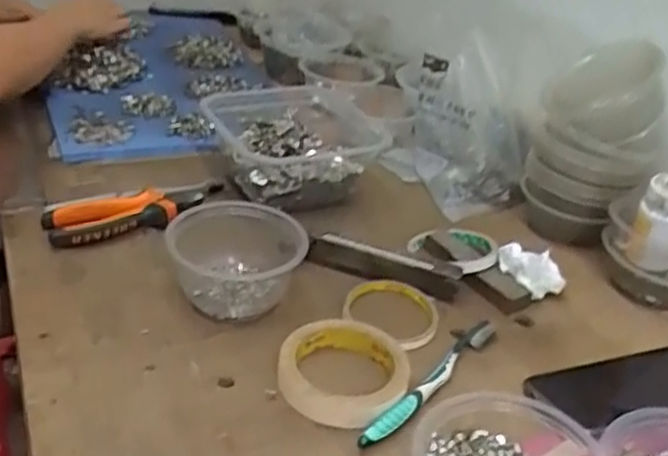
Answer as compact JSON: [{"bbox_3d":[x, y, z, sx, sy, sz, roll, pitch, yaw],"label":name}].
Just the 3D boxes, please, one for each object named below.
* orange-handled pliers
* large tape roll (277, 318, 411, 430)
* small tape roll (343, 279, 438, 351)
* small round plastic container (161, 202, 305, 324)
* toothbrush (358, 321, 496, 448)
[{"bbox_3d":[-0.186,-0.019,0.713,0.179,0.028,0.062,-12,37,-30],"label":"orange-handled pliers"},{"bbox_3d":[0.008,0.107,0.559,0.095,0.017,0.099,5,31,-3],"label":"large tape roll"},{"bbox_3d":[0.055,0.072,0.642,0.083,0.012,0.078,5,31,-3],"label":"small tape roll"},{"bbox_3d":[-0.084,0.025,0.632,0.115,0.061,0.096,0,32,-11],"label":"small round plastic container"},{"bbox_3d":[0.076,0.118,0.565,0.016,0.013,0.177,26,36,29],"label":"toothbrush"}]

